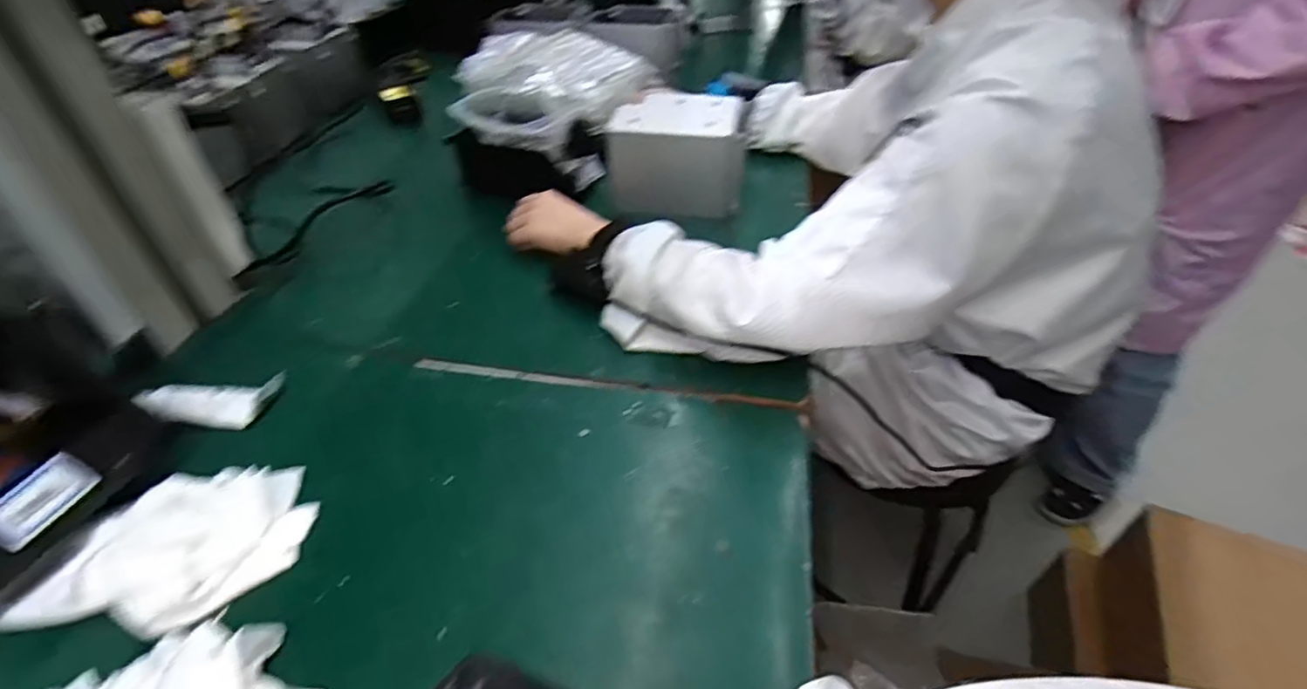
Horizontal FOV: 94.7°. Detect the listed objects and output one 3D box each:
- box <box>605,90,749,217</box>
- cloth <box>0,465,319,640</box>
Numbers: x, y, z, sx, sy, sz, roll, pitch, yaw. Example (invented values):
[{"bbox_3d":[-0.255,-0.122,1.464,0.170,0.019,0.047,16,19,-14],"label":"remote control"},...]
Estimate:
[{"bbox_3d":[0.026,-0.246,0.766,0.159,0.098,0.126,1,43,1],"label":"box"},{"bbox_3d":[-0.339,0.128,0.412,0.178,0.035,0.119,-3,43,-3],"label":"cloth"}]

